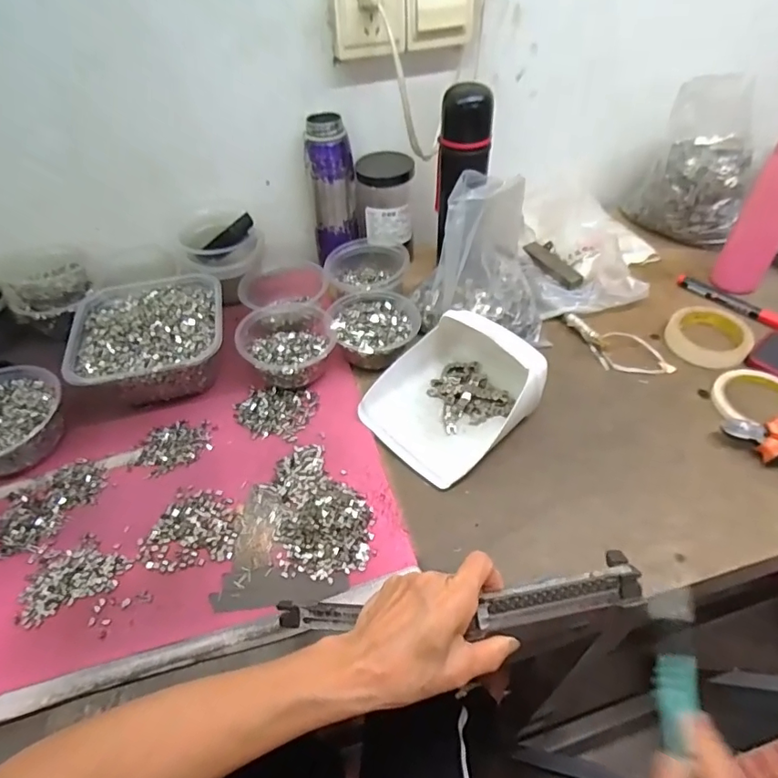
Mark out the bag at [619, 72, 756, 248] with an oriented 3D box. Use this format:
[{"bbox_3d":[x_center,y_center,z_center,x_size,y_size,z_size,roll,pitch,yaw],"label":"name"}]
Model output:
[{"bbox_3d":[0.484,-0.355,0.792,0.171,0.202,0.144,26,55,23],"label":"bag"}]

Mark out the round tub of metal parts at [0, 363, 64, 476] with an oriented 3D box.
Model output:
[{"bbox_3d":[-0.422,0.039,0.565,0.124,0.066,0.128,-1,49,2],"label":"round tub of metal parts"}]

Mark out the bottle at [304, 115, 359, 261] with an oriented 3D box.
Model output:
[{"bbox_3d":[-0.084,-0.284,0.735,0.065,0.184,0.058,11,49,13],"label":"bottle"}]

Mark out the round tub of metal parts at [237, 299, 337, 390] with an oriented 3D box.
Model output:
[{"bbox_3d":[-0.120,-0.060,0.634,0.109,0.062,0.119,-1,49,2],"label":"round tub of metal parts"}]

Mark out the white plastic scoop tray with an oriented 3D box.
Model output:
[{"bbox_3d":[0.078,-0.006,0.575,0.190,0.075,0.156,-38,57,-26],"label":"white plastic scoop tray"}]

